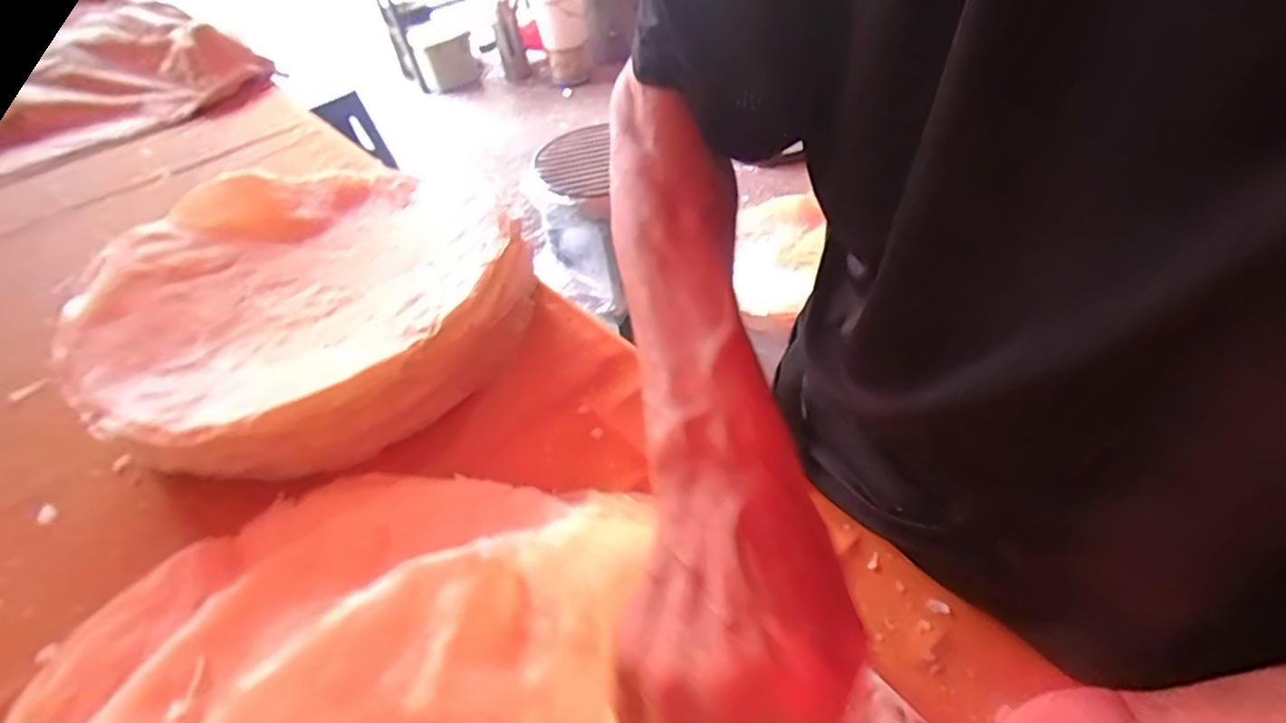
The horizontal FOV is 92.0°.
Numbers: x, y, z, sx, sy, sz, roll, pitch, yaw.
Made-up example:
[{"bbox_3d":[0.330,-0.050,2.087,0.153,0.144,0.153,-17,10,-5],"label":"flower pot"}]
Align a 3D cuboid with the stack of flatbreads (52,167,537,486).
[{"bbox_3d":[-0.307,-0.052,0.564,0.345,0.088,0.329,31,56,32],"label":"stack of flatbreads"}]

